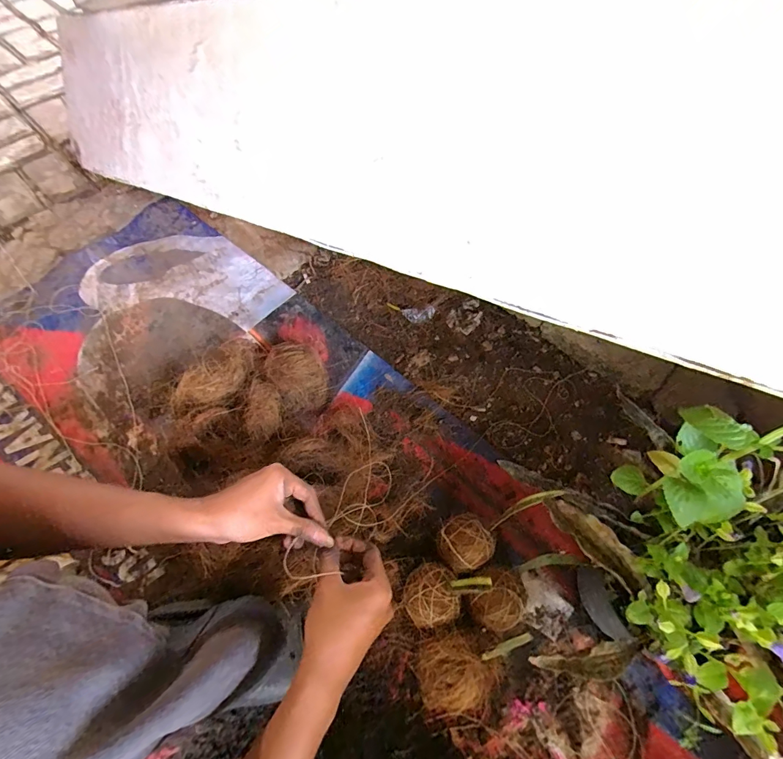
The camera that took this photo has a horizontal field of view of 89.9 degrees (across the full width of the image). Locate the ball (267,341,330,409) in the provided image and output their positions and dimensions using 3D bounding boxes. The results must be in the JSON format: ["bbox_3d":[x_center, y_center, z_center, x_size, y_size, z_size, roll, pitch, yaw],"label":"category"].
[{"bbox_3d":[-0.146,-0.001,0.623,0.083,0.072,0.115,-24,65,-13],"label":"ball"}]

